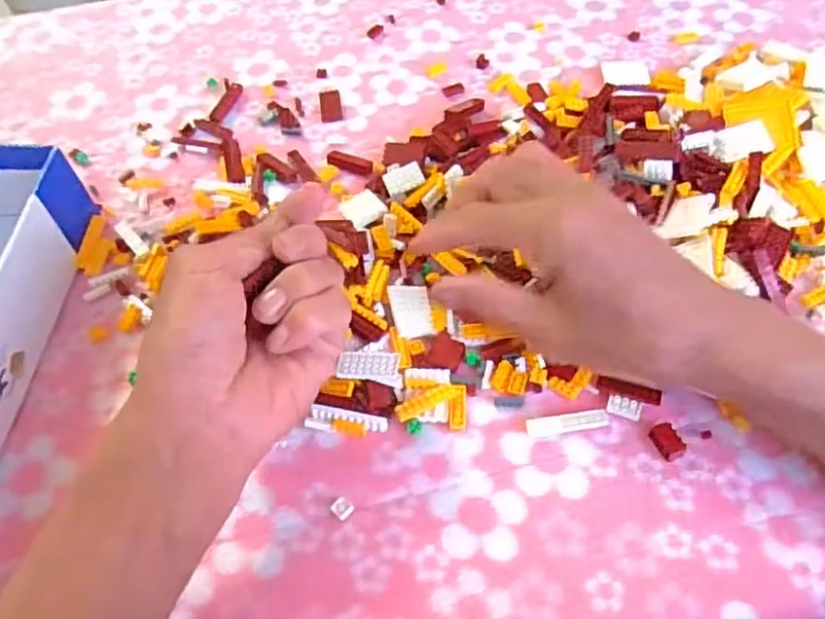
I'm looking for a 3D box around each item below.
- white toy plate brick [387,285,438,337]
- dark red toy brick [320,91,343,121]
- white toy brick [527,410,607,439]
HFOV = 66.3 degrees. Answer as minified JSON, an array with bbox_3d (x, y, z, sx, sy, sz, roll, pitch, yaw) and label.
[{"bbox_3d":[0.000,0.001,0.359,0.024,0.004,0.033,2,58,-18],"label":"white toy plate brick"},{"bbox_3d":[-0.061,-0.154,0.474,0.015,0.004,0.036,-8,56,-1],"label":"dark red toy brick"},{"bbox_3d":[0.078,0.057,0.318,0.040,0.004,0.010,-8,56,-1],"label":"white toy brick"}]

